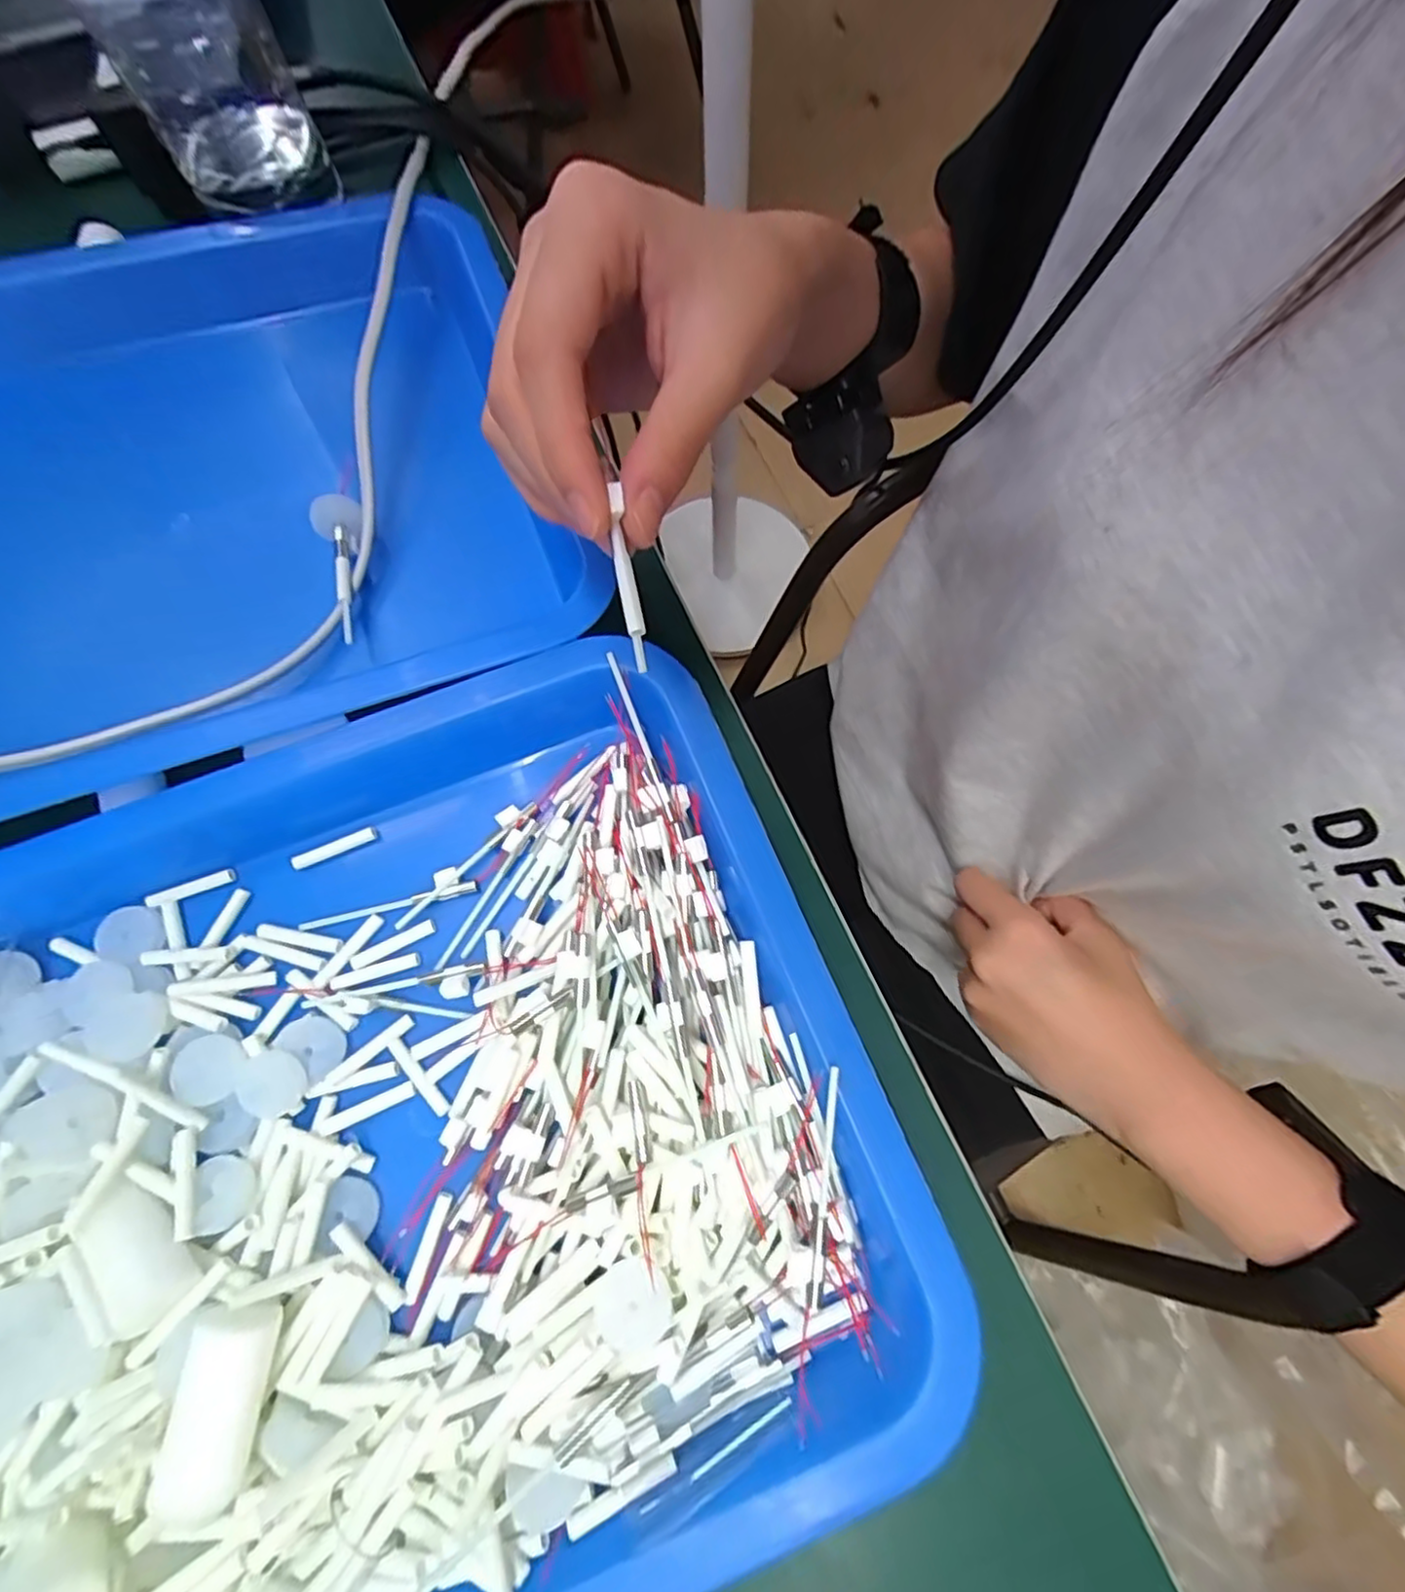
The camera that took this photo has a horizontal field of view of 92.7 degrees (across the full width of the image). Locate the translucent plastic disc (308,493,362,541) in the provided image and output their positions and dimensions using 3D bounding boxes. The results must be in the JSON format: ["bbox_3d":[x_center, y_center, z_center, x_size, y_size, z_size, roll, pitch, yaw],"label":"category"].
[{"bbox_3d":[-0.151,-0.115,0.276,0.020,0.019,0.005,2,42,-10],"label":"translucent plastic disc"}]

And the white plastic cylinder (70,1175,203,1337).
[{"bbox_3d":[-0.162,0.128,0.190,0.018,0.015,0.040,-39,76,-11],"label":"white plastic cylinder"}]

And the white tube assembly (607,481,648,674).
[{"bbox_3d":[-0.020,-0.057,0.178,0.005,0.004,0.047,-9,93,-3],"label":"white tube assembly"}]

